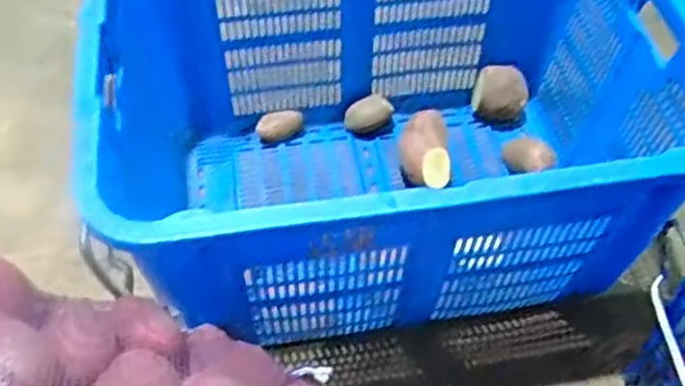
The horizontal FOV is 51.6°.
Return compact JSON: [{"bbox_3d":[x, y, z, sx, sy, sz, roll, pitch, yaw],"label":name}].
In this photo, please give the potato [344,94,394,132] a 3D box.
[{"bbox_3d":[0.041,-0.126,1.155,0.080,0.052,0.038,-18,57,-14],"label":"potato"}]

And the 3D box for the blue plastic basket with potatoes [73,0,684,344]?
[{"bbox_3d":[0.050,-0.087,0.948,0.688,0.377,0.492,-5,54,-5],"label":"blue plastic basket with potatoes"}]

